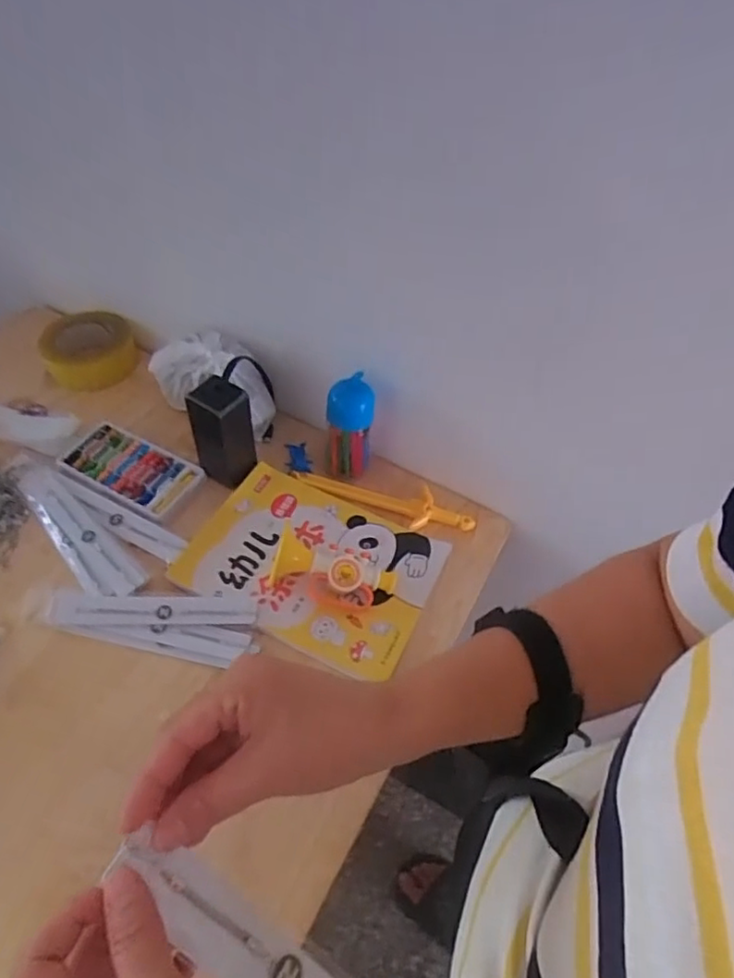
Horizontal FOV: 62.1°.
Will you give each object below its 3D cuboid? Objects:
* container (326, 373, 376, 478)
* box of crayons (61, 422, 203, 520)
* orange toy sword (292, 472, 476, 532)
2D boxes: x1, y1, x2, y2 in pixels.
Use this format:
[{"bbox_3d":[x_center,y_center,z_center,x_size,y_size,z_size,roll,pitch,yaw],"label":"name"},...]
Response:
[{"bbox_3d":[-0.021,-0.070,0.709,0.055,0.132,0.054,3,51,-2],"label":"container"},{"bbox_3d":[-0.281,-0.026,0.729,0.171,0.010,0.085,26,54,15],"label":"box of crayons"},{"bbox_3d":[0.021,0.008,0.722,0.217,0.012,0.048,19,52,10],"label":"orange toy sword"}]

